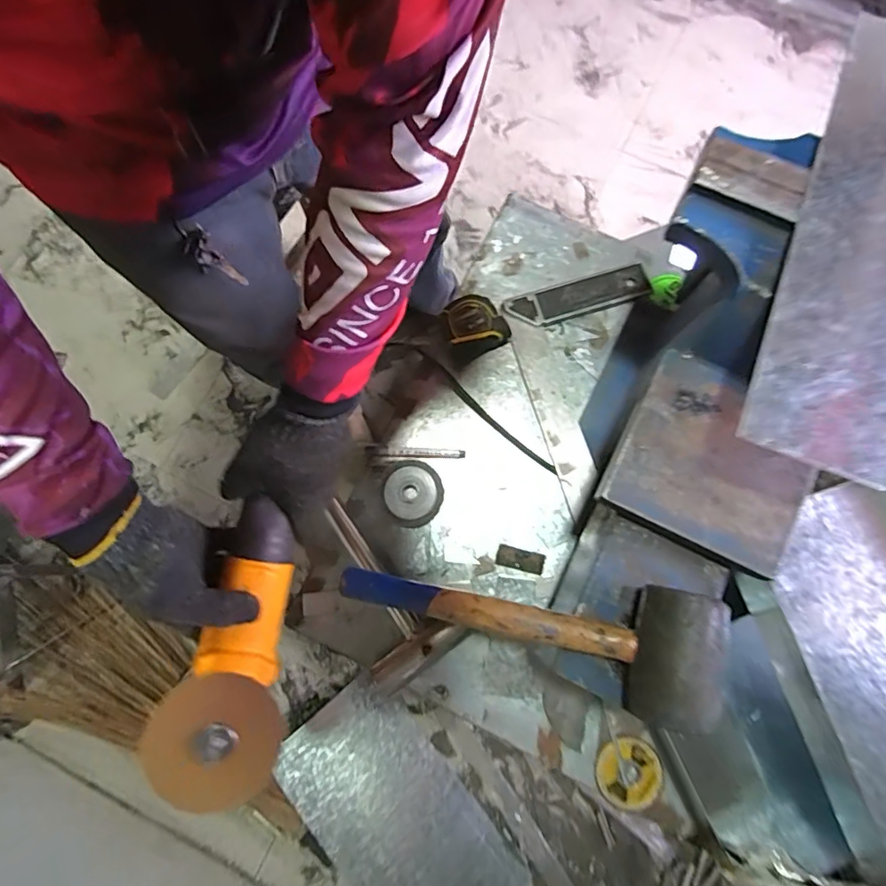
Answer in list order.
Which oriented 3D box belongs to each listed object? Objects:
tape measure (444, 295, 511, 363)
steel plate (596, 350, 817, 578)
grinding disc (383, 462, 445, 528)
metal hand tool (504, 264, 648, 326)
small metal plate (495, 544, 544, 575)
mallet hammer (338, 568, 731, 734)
[{"bbox_3d":[0.038,-0.143,0.644,0.073,0.035,0.067,-23,79,-4],"label":"tape measure"},{"bbox_3d":[0.226,0.014,0.437,0.146,0.012,0.142,27,80,6],"label":"steel plate"},{"bbox_3d":[-0.035,0.061,0.623,0.068,0.010,0.072,0,79,0],"label":"grinding disc"},{"bbox_3d":[0.169,-0.184,0.667,0.183,0.016,0.049,-18,79,-3],"label":"metal hand tool"},{"bbox_3d":[0.089,0.134,0.608,0.053,0.004,0.025,14,79,3],"label":"small metal plate"},{"bbox_3d":[0.060,0.150,0.435,0.305,0.051,0.091,4,78,23],"label":"mallet hammer"}]

